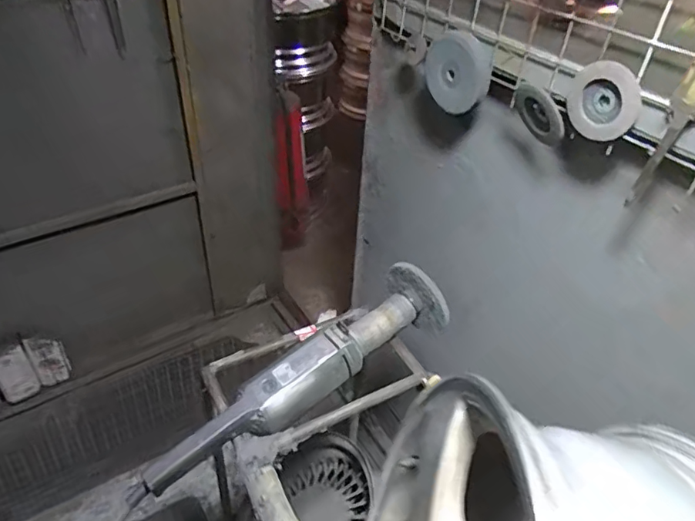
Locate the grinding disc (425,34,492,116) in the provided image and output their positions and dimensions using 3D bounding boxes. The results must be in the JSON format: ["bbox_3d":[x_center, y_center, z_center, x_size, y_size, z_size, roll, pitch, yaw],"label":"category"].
[{"bbox_3d":[0.178,-0.306,0.857,0.032,0.110,0.139,-14,44,-23],"label":"grinding disc"}]

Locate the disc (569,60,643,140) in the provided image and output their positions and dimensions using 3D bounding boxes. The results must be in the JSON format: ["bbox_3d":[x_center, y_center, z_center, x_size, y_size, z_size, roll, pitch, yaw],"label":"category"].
[{"bbox_3d":[0.326,-0.201,0.670,0.015,0.090,0.093,-22,48,-29],"label":"disc"}]

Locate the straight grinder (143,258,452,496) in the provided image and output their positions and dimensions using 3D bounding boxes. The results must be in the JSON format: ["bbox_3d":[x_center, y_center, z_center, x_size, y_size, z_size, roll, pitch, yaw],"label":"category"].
[{"bbox_3d":[-0.063,0.170,0.845,0.549,0.100,0.116,-25,50,-32],"label":"straight grinder"}]

